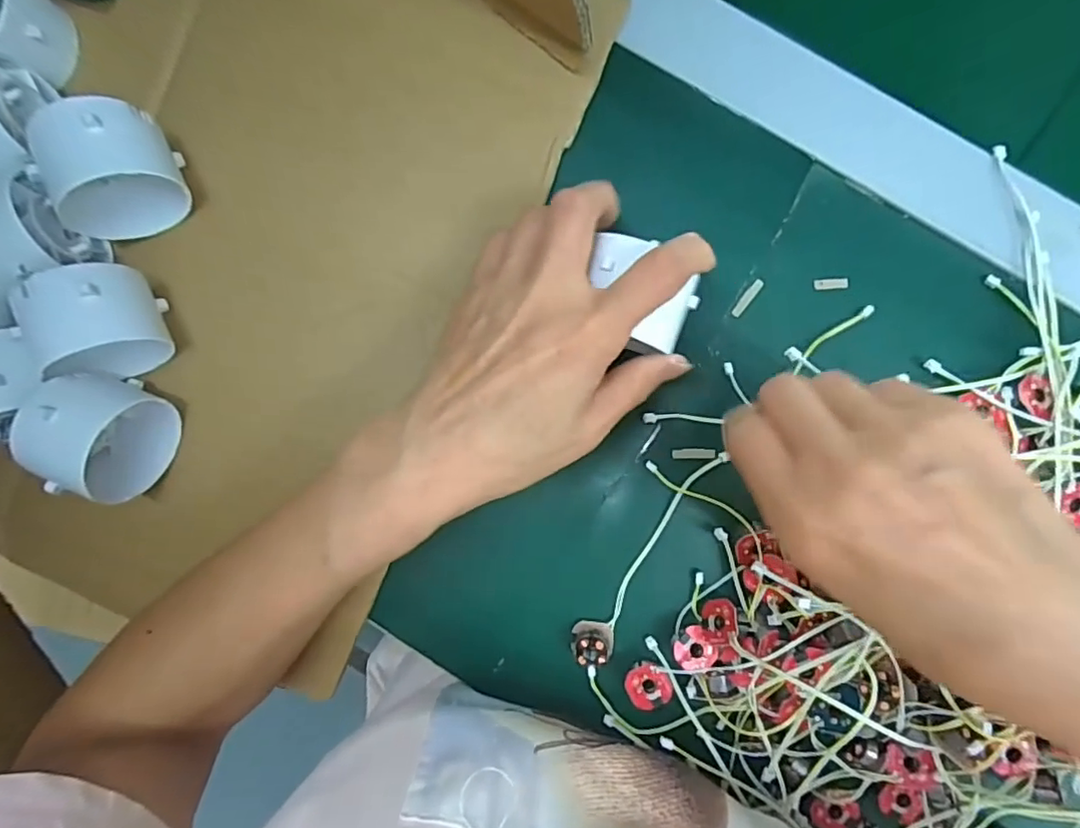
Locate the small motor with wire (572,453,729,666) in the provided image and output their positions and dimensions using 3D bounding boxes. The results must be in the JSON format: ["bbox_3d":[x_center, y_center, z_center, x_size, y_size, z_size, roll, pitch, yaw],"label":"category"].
[{"bbox_3d":[0.049,0.065,0.270,0.020,0.012,0.114,30,90,4],"label":"small motor with wire"}]

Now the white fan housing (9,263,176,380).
[{"bbox_3d":[-0.188,-0.038,0.251,0.041,0.051,0.038,0,88,3],"label":"white fan housing"}]

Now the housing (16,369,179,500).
[{"bbox_3d":[-0.190,0.010,0.252,0.034,0.050,0.048,21,89,4],"label":"housing"}]

